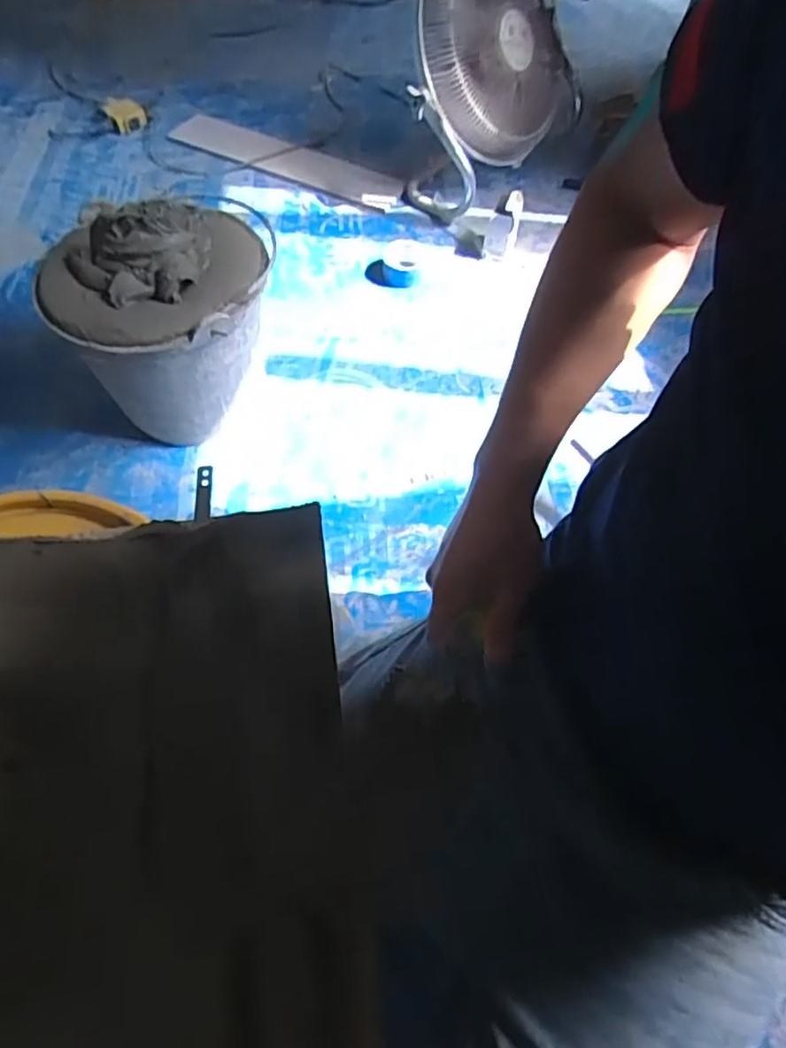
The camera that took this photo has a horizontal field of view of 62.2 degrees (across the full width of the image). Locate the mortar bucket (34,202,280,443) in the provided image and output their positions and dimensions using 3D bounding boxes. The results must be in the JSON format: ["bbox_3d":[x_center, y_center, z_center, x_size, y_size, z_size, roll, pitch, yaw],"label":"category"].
[{"bbox_3d":[-0.328,-0.302,0.959,0.287,0.295,0.288,0,57,0],"label":"mortar bucket"}]

